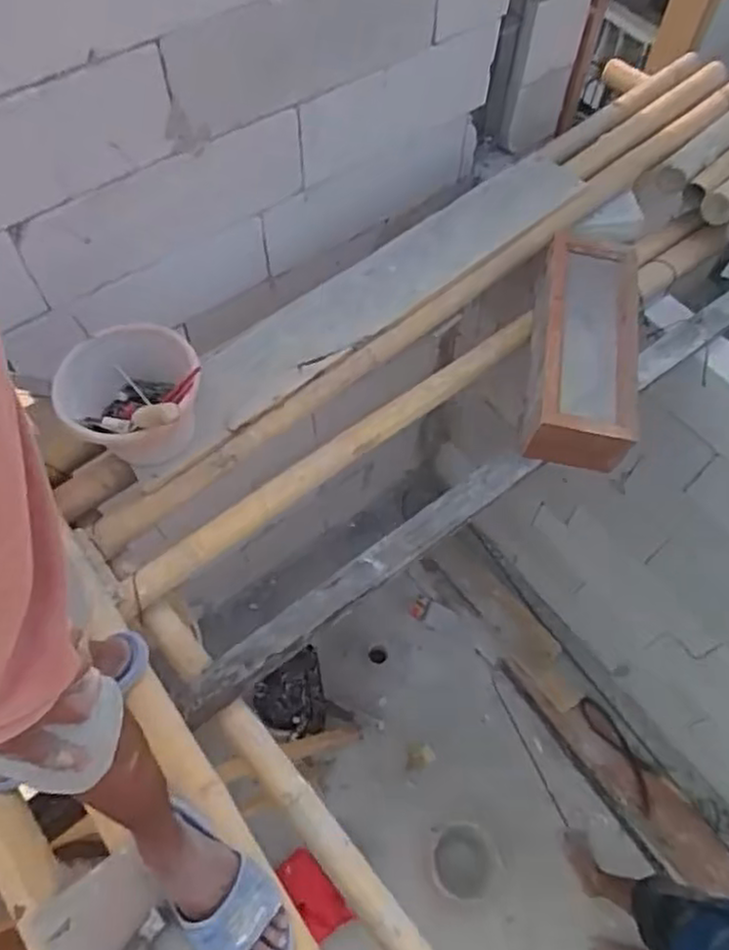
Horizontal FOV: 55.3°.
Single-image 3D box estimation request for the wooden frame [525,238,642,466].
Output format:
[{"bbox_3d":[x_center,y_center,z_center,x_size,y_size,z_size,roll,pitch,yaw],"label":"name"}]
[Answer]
[{"bbox_3d":[0.428,-0.260,1.383,0.204,0.138,0.520,8,63,3],"label":"wooden frame"}]

